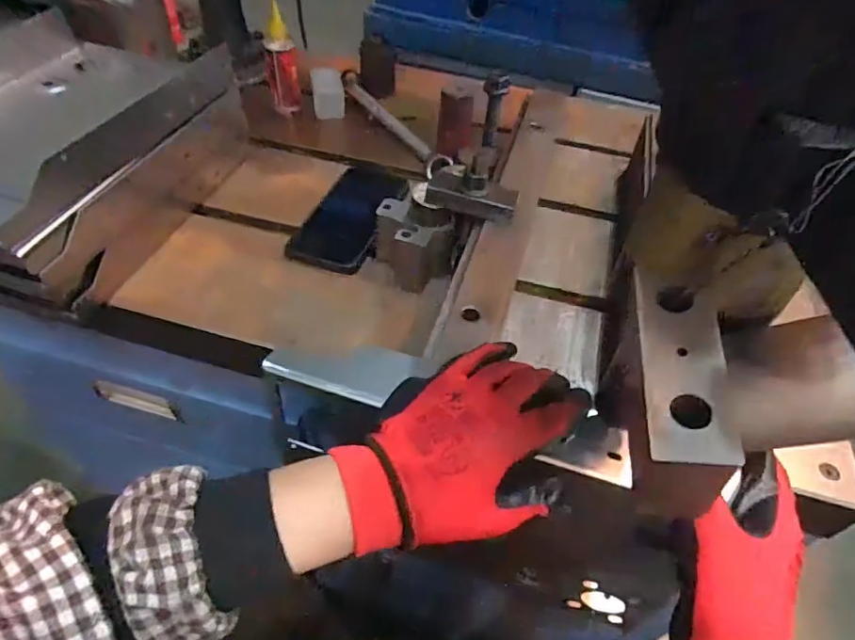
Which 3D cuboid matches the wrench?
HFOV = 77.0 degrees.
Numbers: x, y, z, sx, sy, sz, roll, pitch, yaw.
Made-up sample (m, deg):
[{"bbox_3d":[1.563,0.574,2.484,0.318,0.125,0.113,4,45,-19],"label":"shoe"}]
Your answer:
[{"bbox_3d":[-0.056,-0.274,0.722,0.037,0.025,0.283,-23,54,-23],"label":"wrench"}]

